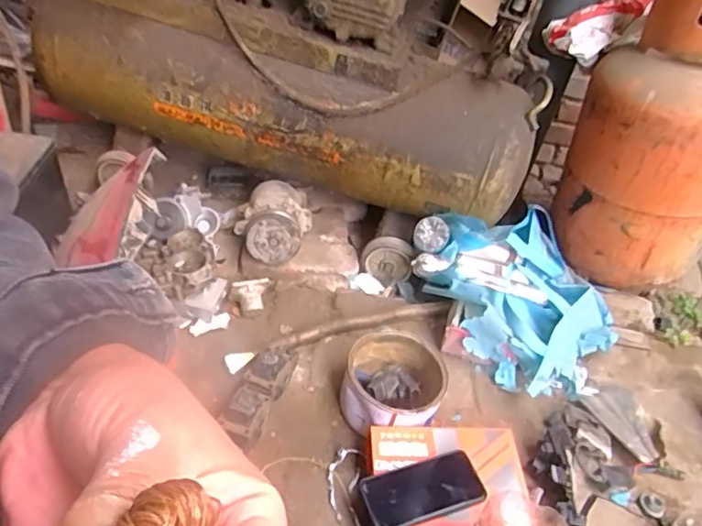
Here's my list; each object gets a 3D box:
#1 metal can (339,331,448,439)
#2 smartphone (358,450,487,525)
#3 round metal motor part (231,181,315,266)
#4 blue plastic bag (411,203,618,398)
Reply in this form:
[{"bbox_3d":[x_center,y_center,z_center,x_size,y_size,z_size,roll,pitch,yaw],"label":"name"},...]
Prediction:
[{"bbox_3d":[0.066,0.194,0.871,0.146,0.084,0.156,6,40,-5],"label":"metal can"},{"bbox_3d":[0.095,0.294,0.732,0.158,0.011,0.075,-6,43,-19],"label":"smartphone"},{"bbox_3d":[-0.148,-0.080,1.093,0.130,0.102,0.139,6,40,-5],"label":"round metal motor part"},{"bbox_3d":[0.324,0.056,1.039,0.334,0.159,0.337,-12,45,-25],"label":"blue plastic bag"}]

